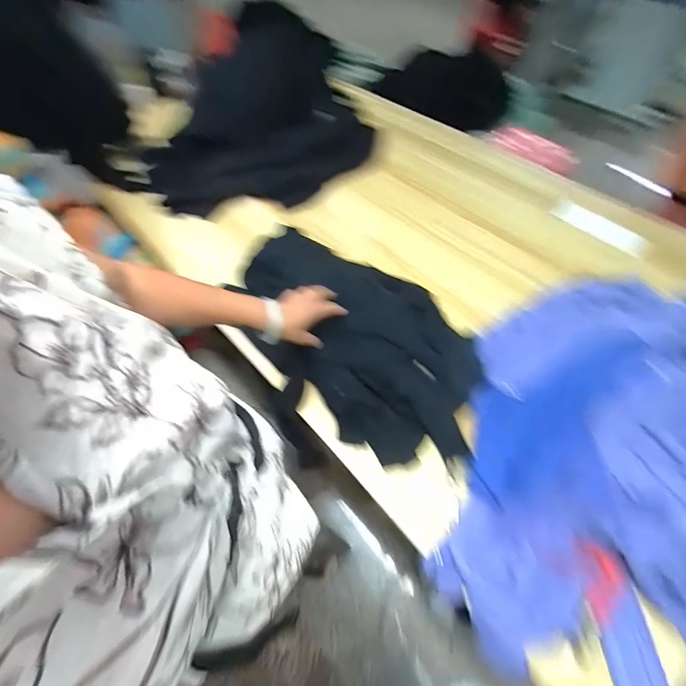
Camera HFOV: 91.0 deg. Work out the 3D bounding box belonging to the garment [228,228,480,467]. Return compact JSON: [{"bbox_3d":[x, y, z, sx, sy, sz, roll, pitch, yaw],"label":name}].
[{"bbox_3d":[0.009,-0.036,0.676,0.568,0.111,0.341,31,66,20],"label":"garment"}]

